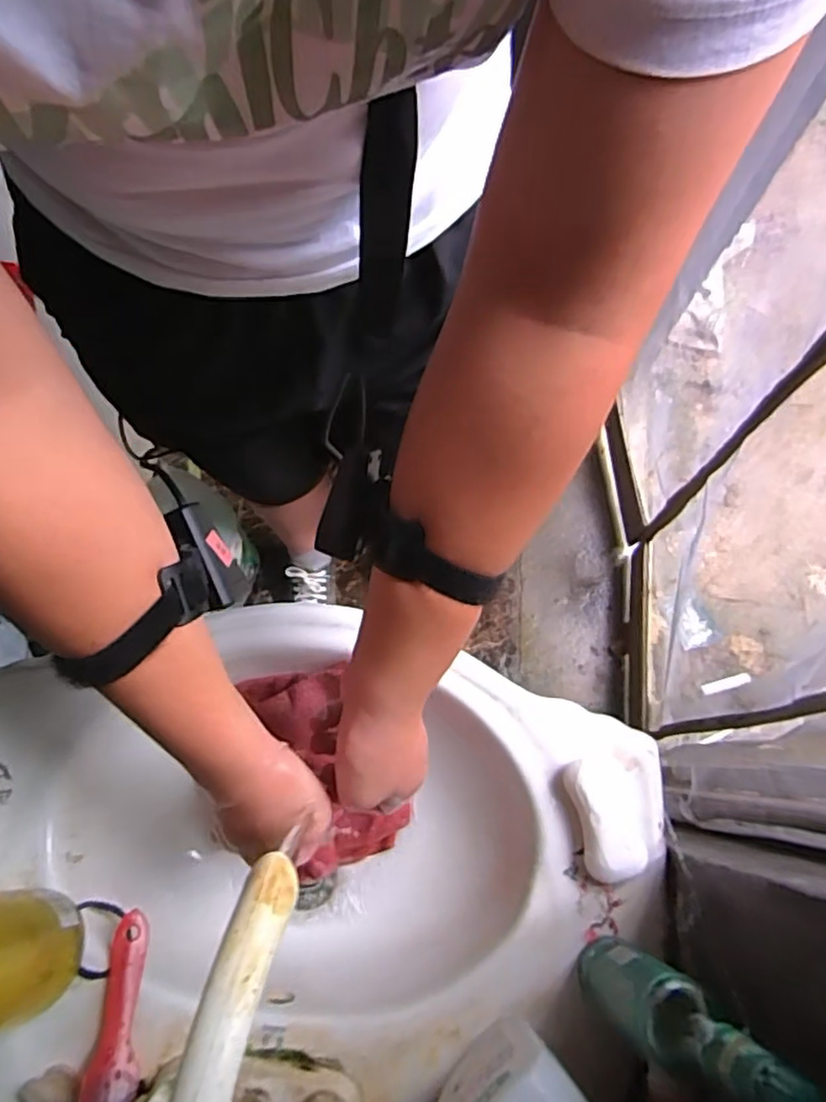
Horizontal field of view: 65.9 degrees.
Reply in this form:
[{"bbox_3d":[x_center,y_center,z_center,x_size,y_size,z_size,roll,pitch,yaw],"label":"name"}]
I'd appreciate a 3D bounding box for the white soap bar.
[{"bbox_3d":[0.155,0.212,0.507,0.062,0.026,0.087,0,71,-1],"label":"white soap bar"}]

